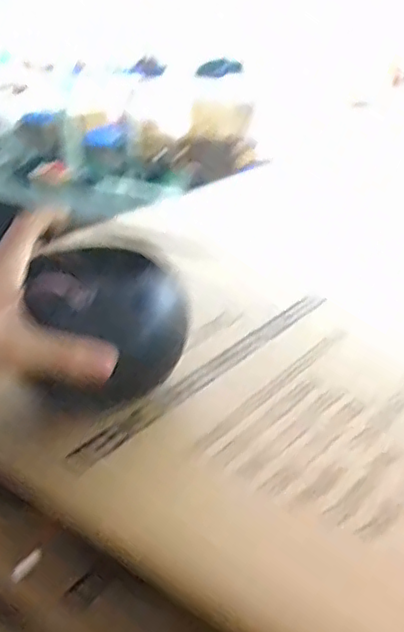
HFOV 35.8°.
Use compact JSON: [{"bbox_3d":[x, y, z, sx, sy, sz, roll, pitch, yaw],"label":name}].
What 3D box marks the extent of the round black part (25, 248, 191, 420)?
[{"bbox_3d":[-0.059,0.007,0.422,0.058,0.099,0.101,15,31,29],"label":"round black part"}]

